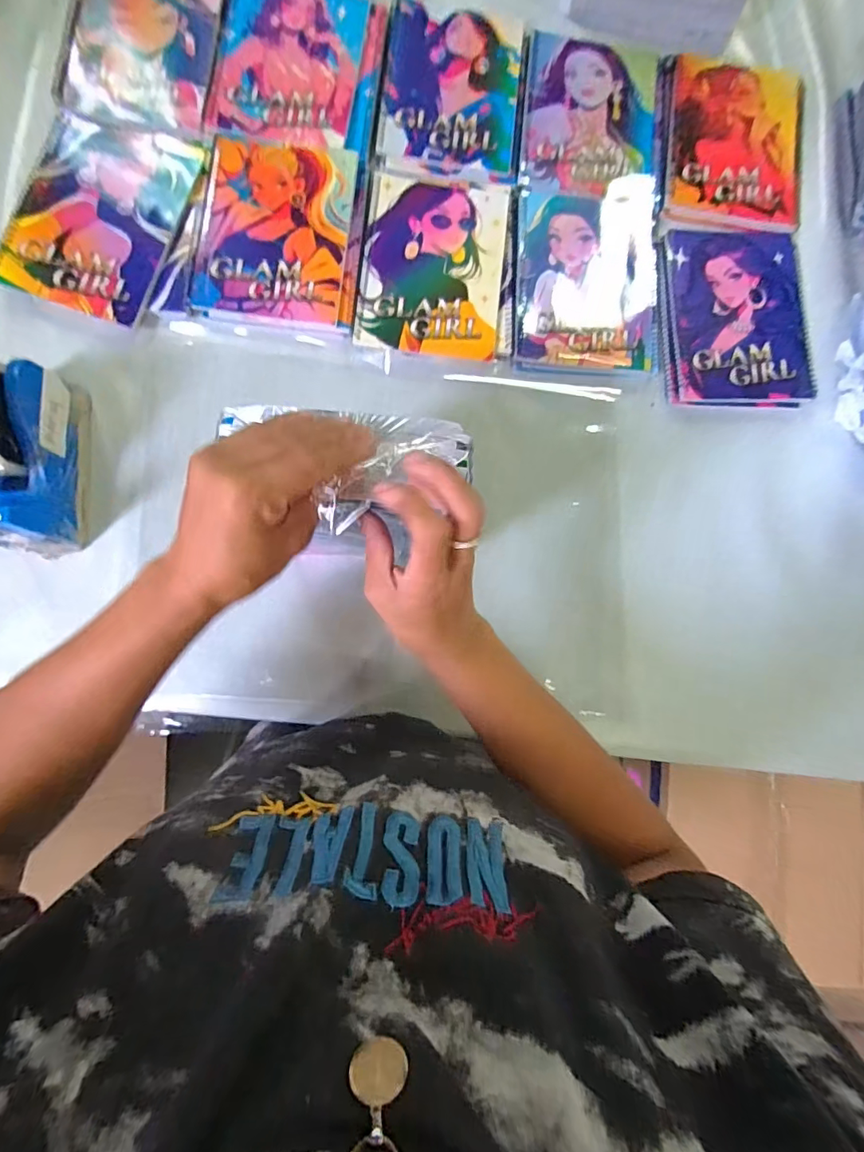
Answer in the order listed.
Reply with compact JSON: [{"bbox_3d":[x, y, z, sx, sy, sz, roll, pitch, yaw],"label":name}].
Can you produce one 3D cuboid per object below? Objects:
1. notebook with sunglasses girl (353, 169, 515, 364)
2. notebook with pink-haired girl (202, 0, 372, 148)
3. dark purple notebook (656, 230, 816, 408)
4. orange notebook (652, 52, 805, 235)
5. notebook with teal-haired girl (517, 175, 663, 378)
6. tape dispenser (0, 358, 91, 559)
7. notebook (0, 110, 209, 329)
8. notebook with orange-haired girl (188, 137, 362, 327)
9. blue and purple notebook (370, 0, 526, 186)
[{"bbox_3d":[0.008,-0.331,0.517,0.160,0.007,0.200,5,84,-3],"label":"notebook with sunglasses girl"},{"bbox_3d":[-0.157,-0.564,0.531,0.154,0.007,0.197,5,84,-3],"label":"notebook with pink-haired girl"},{"bbox_3d":[0.336,-0.285,0.535,0.170,0.010,0.199,-2,84,-4],"label":"dark purple notebook"},{"bbox_3d":[0.343,-0.494,0.565,0.172,0.020,0.209,6,84,-3],"label":"orange notebook"},{"bbox_3d":[0.172,-0.329,0.527,0.160,0.007,0.229,4,84,-3],"label":"notebook with teal-haired girl"},{"bbox_3d":[-0.359,-0.108,0.423,0.057,0.105,0.166,2,84,-3],"label":"tape dispenser"},{"bbox_3d":[-0.341,-0.368,0.495,0.156,0.011,0.202,19,83,-2],"label":"notebook"},{"bbox_3d":[-0.163,-0.361,0.509,0.148,0.008,0.193,5,84,-3],"label":"notebook with orange-haired girl"},{"bbox_3d":[0.021,-0.542,0.543,0.154,0.007,0.219,5,84,-3],"label":"blue and purple notebook"}]

